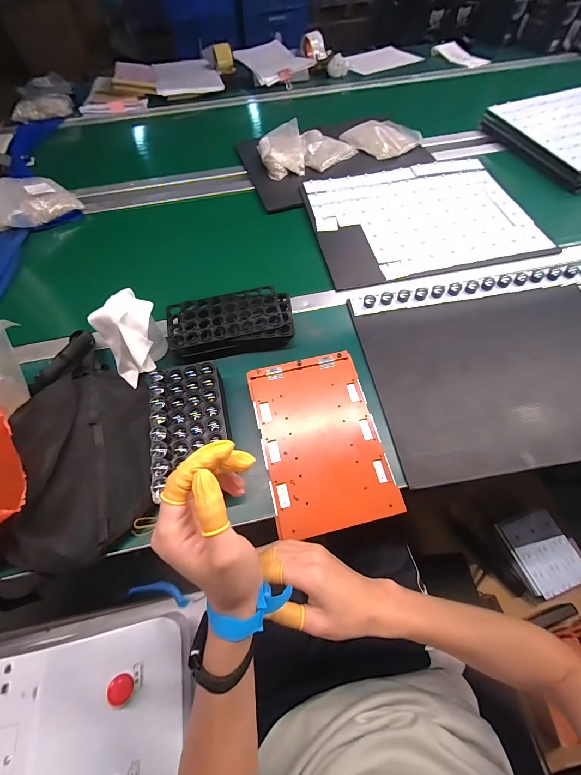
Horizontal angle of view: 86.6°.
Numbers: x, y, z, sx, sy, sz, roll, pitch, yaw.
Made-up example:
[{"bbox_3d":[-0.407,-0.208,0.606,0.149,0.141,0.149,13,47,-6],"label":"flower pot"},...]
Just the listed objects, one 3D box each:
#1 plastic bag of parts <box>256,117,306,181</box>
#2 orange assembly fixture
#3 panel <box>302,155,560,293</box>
[{"bbox_3d":[-0.024,-0.632,0.822,0.117,0.052,0.173,-10,61,-3],"label":"plastic bag of parts"},{"bbox_3d":[0.042,0.069,0.442,0.165,0.025,0.243,-13,62,-4],"label":"orange assembly fixture"},{"bbox_3d":[0.287,-0.398,0.714,0.468,0.021,0.360,-12,62,-4],"label":"panel"}]

